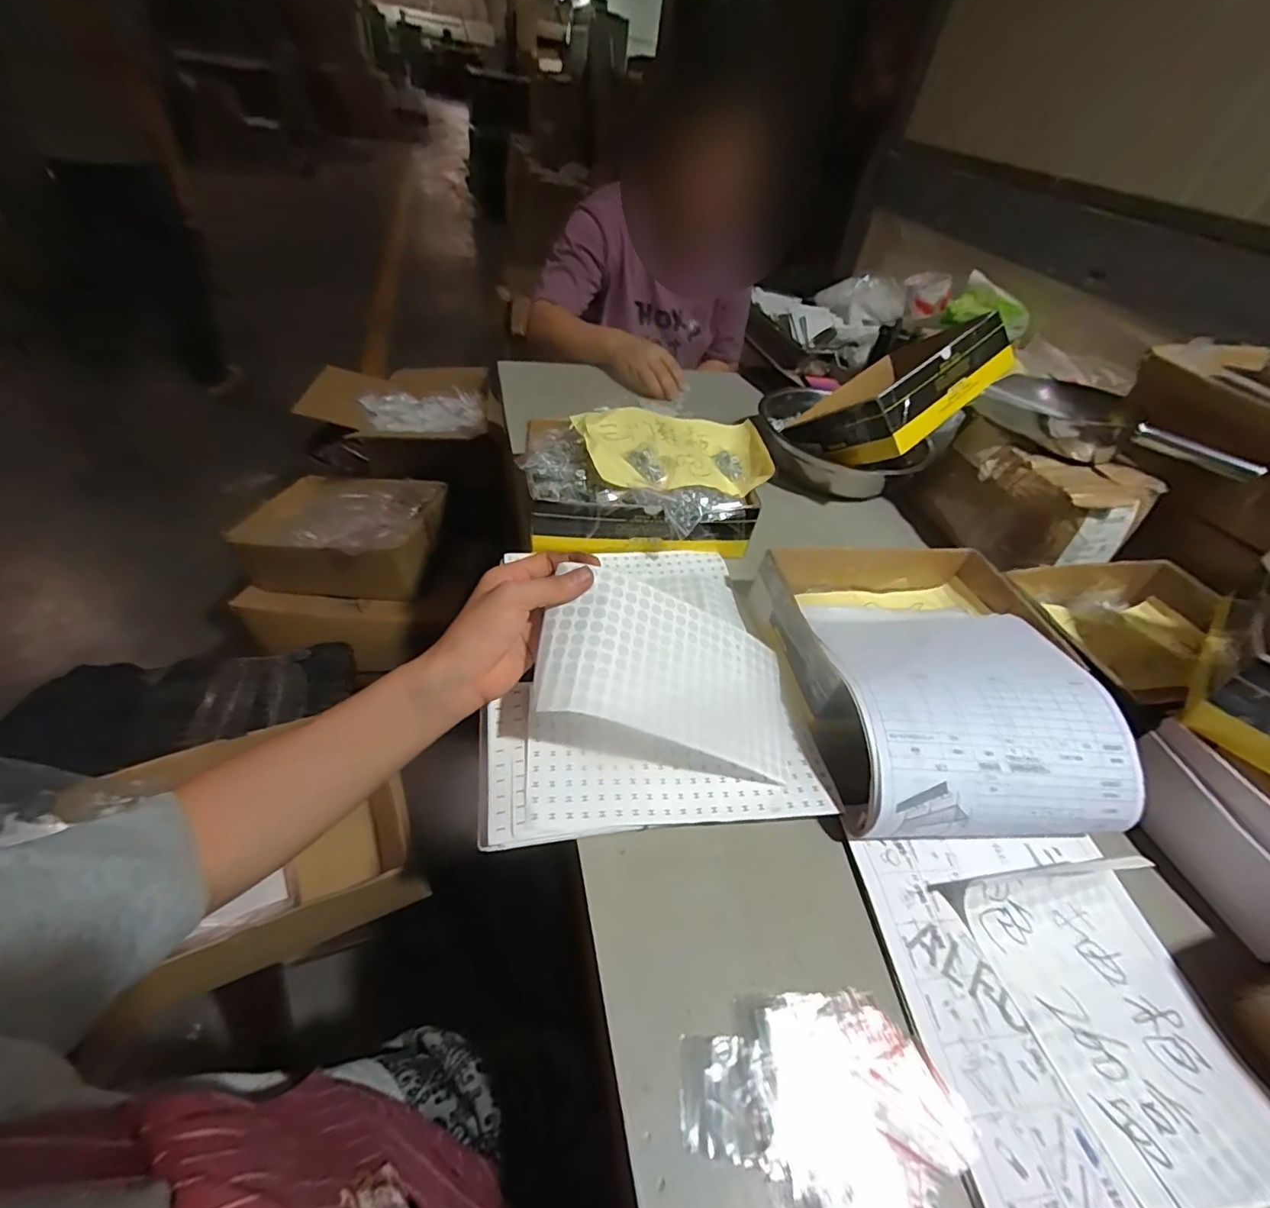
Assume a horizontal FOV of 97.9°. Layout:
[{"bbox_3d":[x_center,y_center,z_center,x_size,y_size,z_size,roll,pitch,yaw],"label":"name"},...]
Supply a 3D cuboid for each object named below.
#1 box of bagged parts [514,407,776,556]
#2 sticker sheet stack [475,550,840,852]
[{"bbox_3d":[0.014,-0.144,0.625,0.272,0.095,0.187,0,46,-12],"label":"box of bagged parts"},{"bbox_3d":[0.006,0.064,0.424,0.250,0.092,0.192,-3,50,-8],"label":"sticker sheet stack"}]

